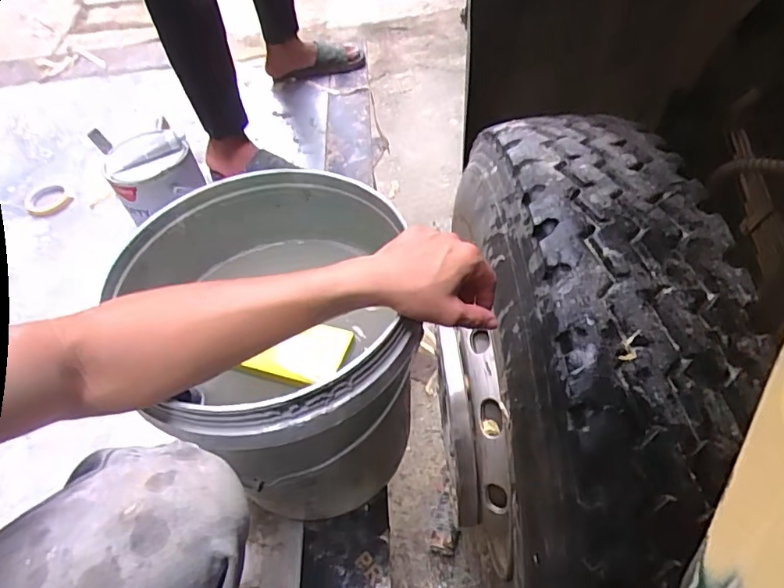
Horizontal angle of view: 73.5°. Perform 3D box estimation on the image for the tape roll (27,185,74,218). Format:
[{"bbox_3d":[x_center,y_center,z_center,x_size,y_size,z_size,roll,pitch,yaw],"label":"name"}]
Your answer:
[{"bbox_3d":[-0.737,-0.197,1.125,0.104,0.015,0.087,33,60,28],"label":"tape roll"}]

